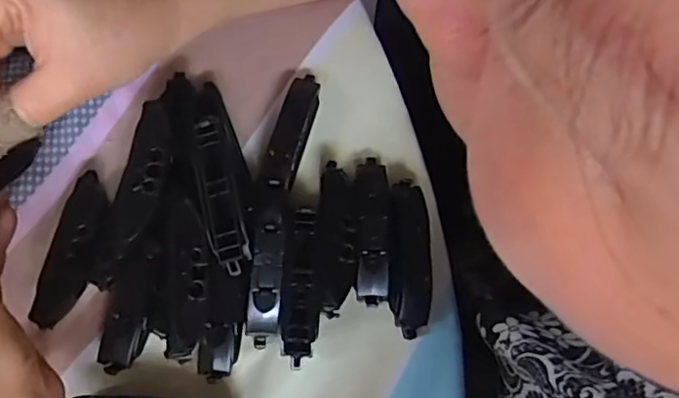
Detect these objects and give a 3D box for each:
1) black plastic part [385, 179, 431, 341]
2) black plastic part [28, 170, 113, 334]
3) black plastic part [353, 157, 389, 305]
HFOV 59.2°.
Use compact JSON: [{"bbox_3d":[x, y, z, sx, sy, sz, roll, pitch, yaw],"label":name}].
[{"bbox_3d":[0.035,0.028,0.307,0.022,0.012,0.080,2,70,-1],"label":"black plastic part"},{"bbox_3d":[-0.130,0.025,0.299,0.023,0.011,0.078,12,70,2],"label":"black plastic part"},{"bbox_3d":[0.017,0.014,0.312,0.018,0.011,0.079,0,70,-2],"label":"black plastic part"}]

